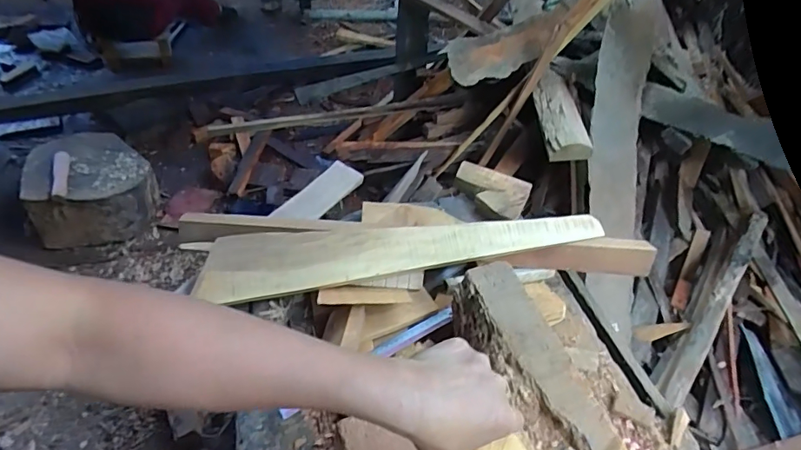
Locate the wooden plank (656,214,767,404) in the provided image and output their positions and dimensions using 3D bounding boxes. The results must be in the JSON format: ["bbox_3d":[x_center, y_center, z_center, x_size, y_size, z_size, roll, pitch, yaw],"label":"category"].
[{"bbox_3d":[0.952,0.225,1.458,0.072,0.074,0.737,32,68,24],"label":"wooden plank"}]

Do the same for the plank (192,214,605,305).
[{"bbox_3d":[0.006,0.048,0.824,0.667,0.024,0.107,-4,68,-3],"label":"plank"}]

